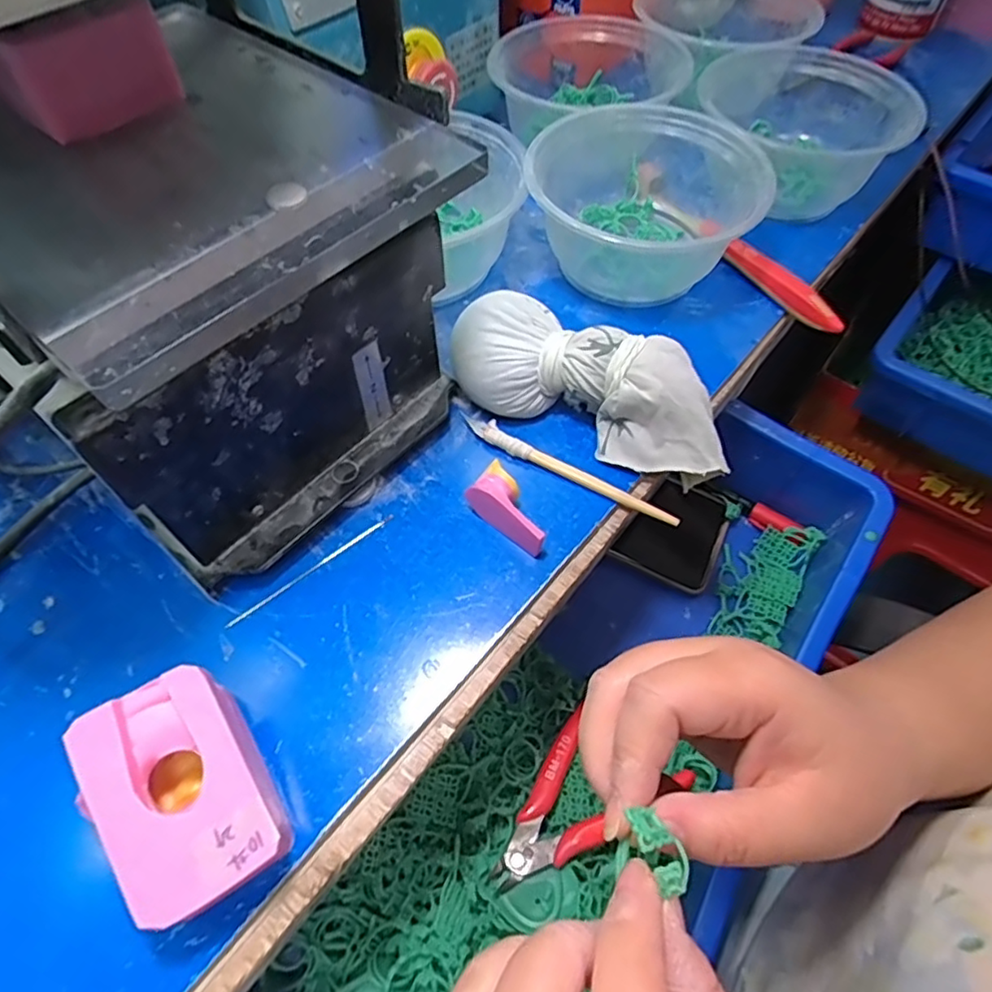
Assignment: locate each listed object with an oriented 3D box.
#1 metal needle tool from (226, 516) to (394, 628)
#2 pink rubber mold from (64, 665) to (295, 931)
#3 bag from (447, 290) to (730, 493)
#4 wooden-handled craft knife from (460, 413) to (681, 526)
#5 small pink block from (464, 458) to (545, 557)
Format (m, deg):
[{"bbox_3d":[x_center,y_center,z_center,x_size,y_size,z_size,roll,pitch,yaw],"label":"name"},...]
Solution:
[{"bbox_3d":[-0.084,0.033,0.283,0.086,0.004,0.004,-34,64,-19],"label":"metal needle tool"},{"bbox_3d":[-0.104,0.103,0.213,0.051,0.047,0.068,-28,62,-16],"label":"pink rubber mold"},{"bbox_3d":[0.047,-0.055,0.309,0.141,0.049,0.048,21,60,13],"label":"bag"},{"bbox_3d":[0.034,-0.013,0.307,0.118,0.009,0.012,29,62,17],"label":"wooden-handled craft knife"},{"bbox_3d":[0.008,0.007,0.287,0.041,0.021,0.019,36,65,21],"label":"small pink block"}]

